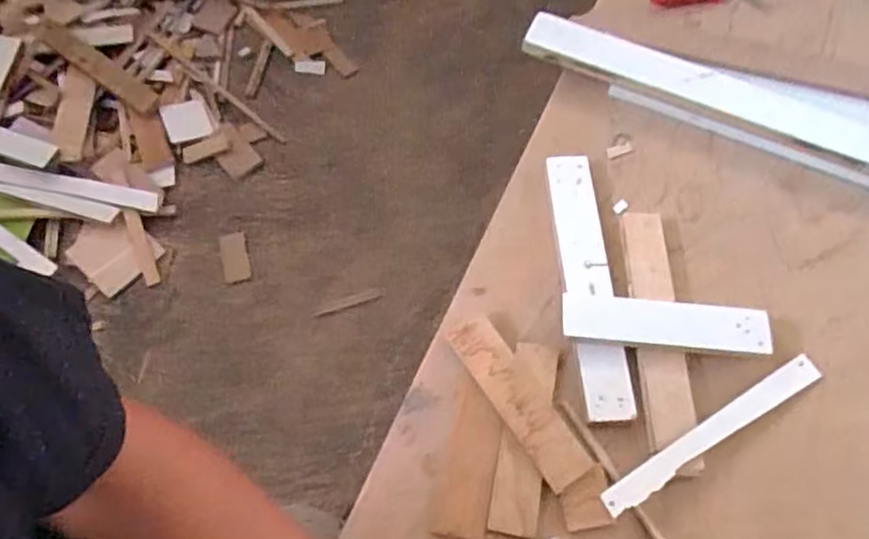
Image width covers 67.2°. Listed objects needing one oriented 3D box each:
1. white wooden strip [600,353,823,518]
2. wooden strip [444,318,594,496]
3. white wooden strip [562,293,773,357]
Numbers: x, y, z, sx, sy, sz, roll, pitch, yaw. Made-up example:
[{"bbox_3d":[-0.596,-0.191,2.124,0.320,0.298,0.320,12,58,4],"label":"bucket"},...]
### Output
[{"bbox_3d":[0.258,0.147,0.598,0.257,0.010,0.026,-25,81,-20],"label":"white wooden strip"},{"bbox_3d":[0.077,0.122,0.617,0.046,0.012,0.175,-32,70,-11],"label":"wooden strip"},{"bbox_3d":[0.221,0.052,0.627,0.193,0.013,0.050,5,67,4],"label":"white wooden strip"}]

